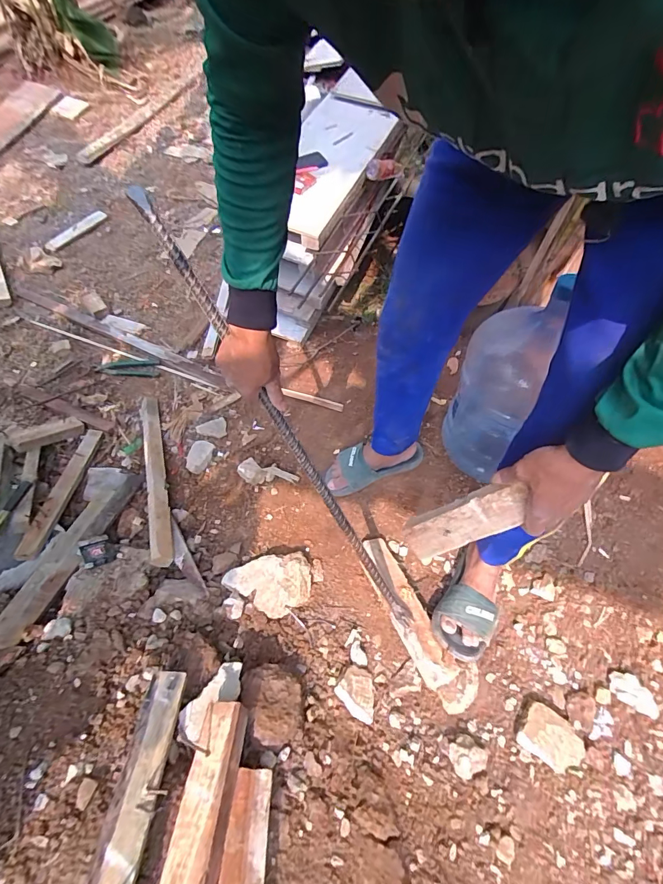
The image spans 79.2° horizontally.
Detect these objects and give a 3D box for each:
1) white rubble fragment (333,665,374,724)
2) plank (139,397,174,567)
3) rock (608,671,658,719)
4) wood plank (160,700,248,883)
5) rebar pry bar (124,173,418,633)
[{"bbox_3d":[0.051,0.451,0.725,0.084,0.044,0.071,36,63,17],"label":"white rubble fragment"},{"bbox_3d":[-0.489,0.067,1.106,0.051,0.050,0.614,-15,47,-13],"label":"plank"},{"bbox_3d":[0.569,0.472,0.749,0.085,0.020,0.055,35,62,16],"label":"rock"},{"bbox_3d":[-0.170,0.511,0.492,0.065,0.029,0.331,6,39,0],"label":"wood plank"},{"bbox_3d":[-0.054,0.008,0.638,0.027,0.028,0.807,-39,111,-24],"label":"rebar pry bar"}]

